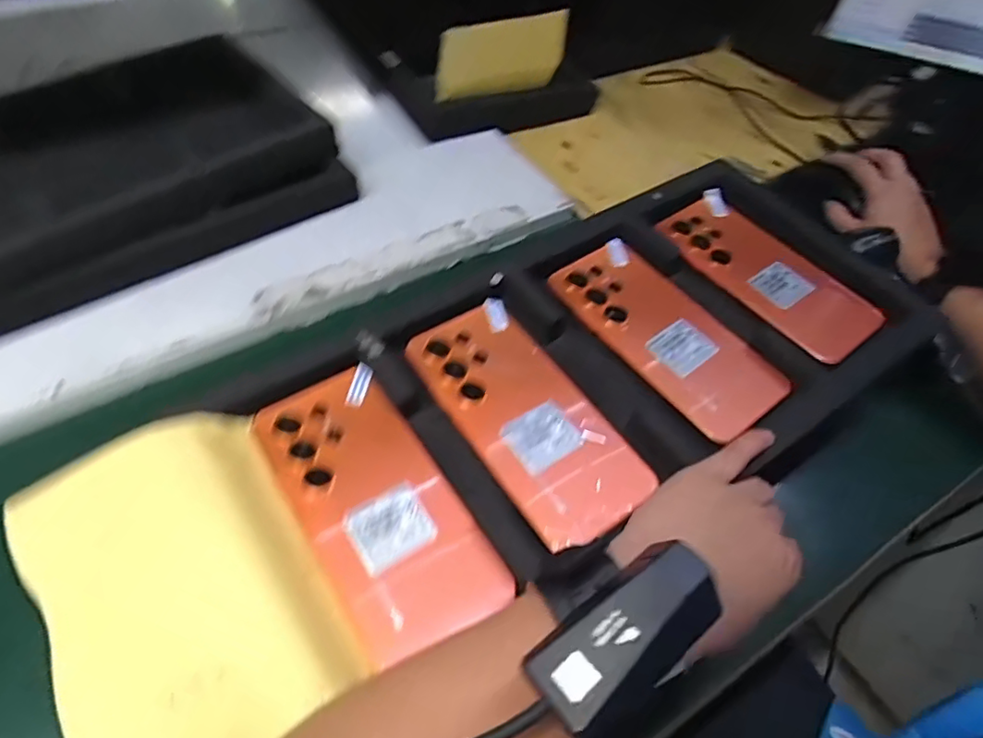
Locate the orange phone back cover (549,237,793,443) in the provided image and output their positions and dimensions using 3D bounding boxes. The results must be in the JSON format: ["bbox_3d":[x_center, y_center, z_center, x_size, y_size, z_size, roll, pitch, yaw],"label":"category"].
[{"bbox_3d":[0.121,-0.027,0.417,0.077,0.012,0.164,-32,63,-19],"label":"orange phone back cover"}]

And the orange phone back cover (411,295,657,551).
[{"bbox_3d":[0.020,0.025,0.369,0.078,0.012,0.169,-27,61,-22],"label":"orange phone back cover"}]

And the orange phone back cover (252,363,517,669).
[{"bbox_3d":[-0.065,0.069,0.328,0.078,0.012,0.162,-27,61,-22],"label":"orange phone back cover"}]

